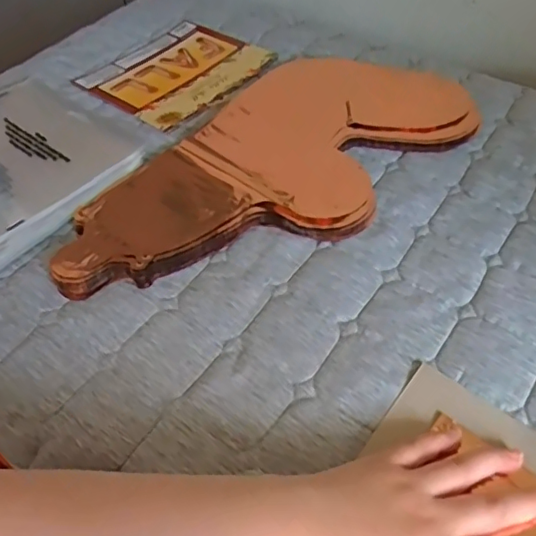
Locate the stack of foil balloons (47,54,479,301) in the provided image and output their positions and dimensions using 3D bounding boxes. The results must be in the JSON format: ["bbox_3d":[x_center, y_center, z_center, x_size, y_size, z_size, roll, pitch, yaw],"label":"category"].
[{"bbox_3d":[0.002,-0.105,0.559,0.229,0.017,0.447,36,59,28],"label":"stack of foil balloons"}]

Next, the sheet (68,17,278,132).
[{"bbox_3d":[-0.110,-0.243,0.697,0.166,0.006,0.195,32,57,25],"label":"sheet"}]

